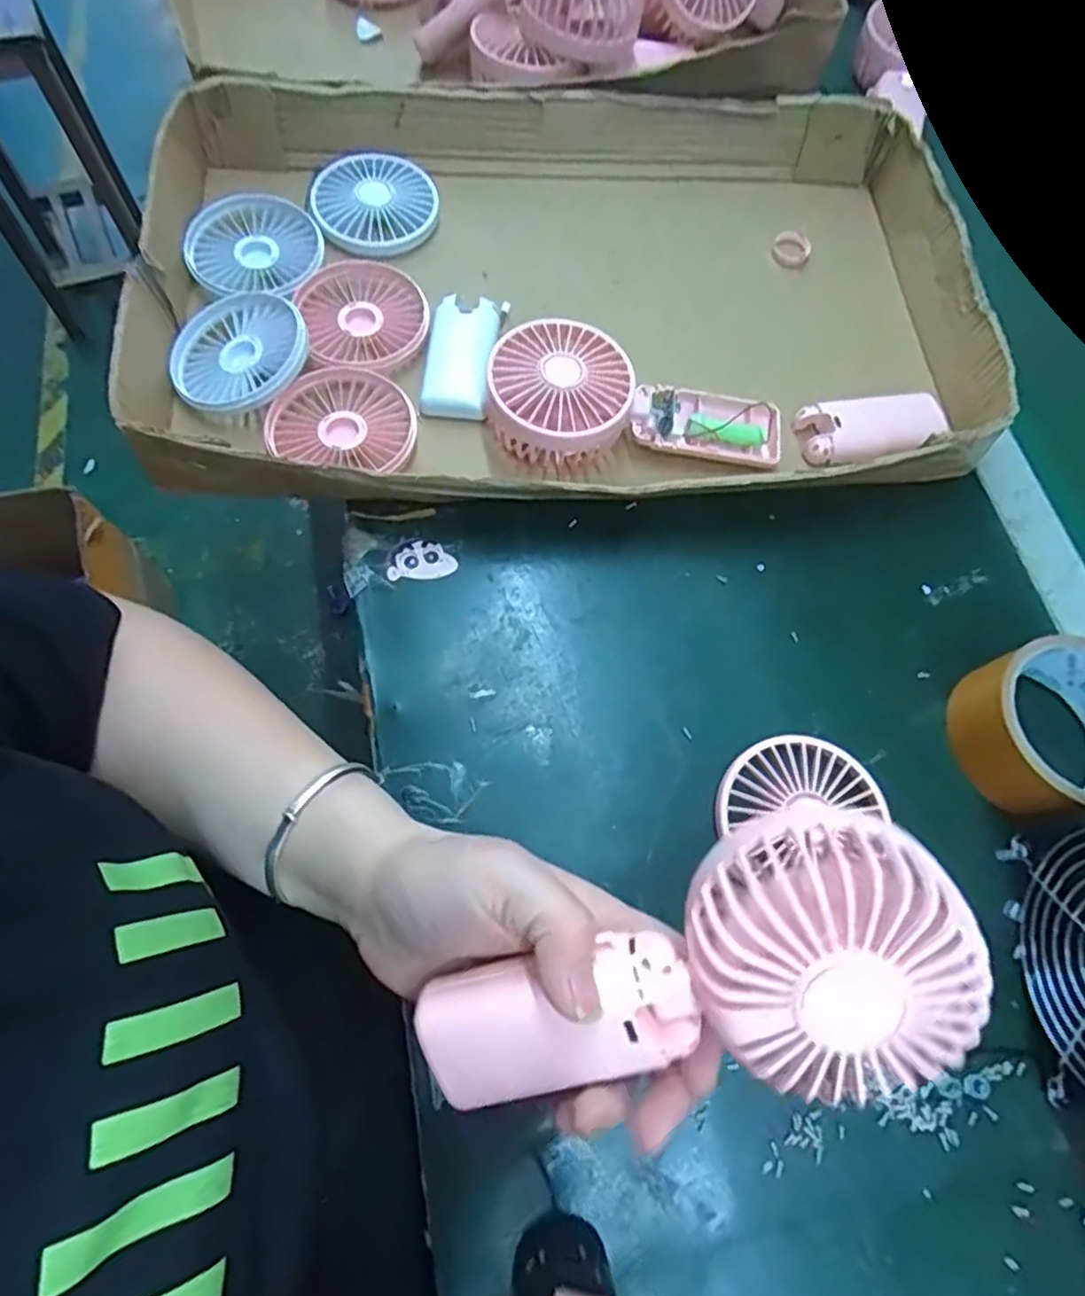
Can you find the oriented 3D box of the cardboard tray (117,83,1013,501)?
[{"bbox_3d":[0.014,-0.244,0.449,0.517,0.060,0.341,-2,69,-4],"label":"cardboard tray"}]

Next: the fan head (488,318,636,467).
[{"bbox_3d":[0.011,-0.152,0.415,0.083,0.049,0.083,1,69,-3],"label":"fan head"}]

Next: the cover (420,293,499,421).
[{"bbox_3d":[-0.054,-0.189,0.439,0.043,0.016,0.088,5,69,-1],"label":"cover"}]

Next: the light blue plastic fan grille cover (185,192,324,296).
[{"bbox_3d":[-0.194,-0.271,0.455,0.083,0.015,0.085,-4,69,-5],"label":"light blue plastic fan grille cover"}]

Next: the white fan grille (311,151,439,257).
[{"bbox_3d":[-0.119,-0.318,0.478,0.084,0.018,0.084,1,69,-3],"label":"white fan grille"}]

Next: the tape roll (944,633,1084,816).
[{"bbox_3d":[0.270,0.042,0.356,0.087,0.046,0.087,1,69,-3],"label":"tape roll"}]

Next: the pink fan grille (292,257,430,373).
[{"bbox_3d":[-0.118,-0.220,0.444,0.079,0.018,0.087,-20,71,-10],"label":"pink fan grille"}]

